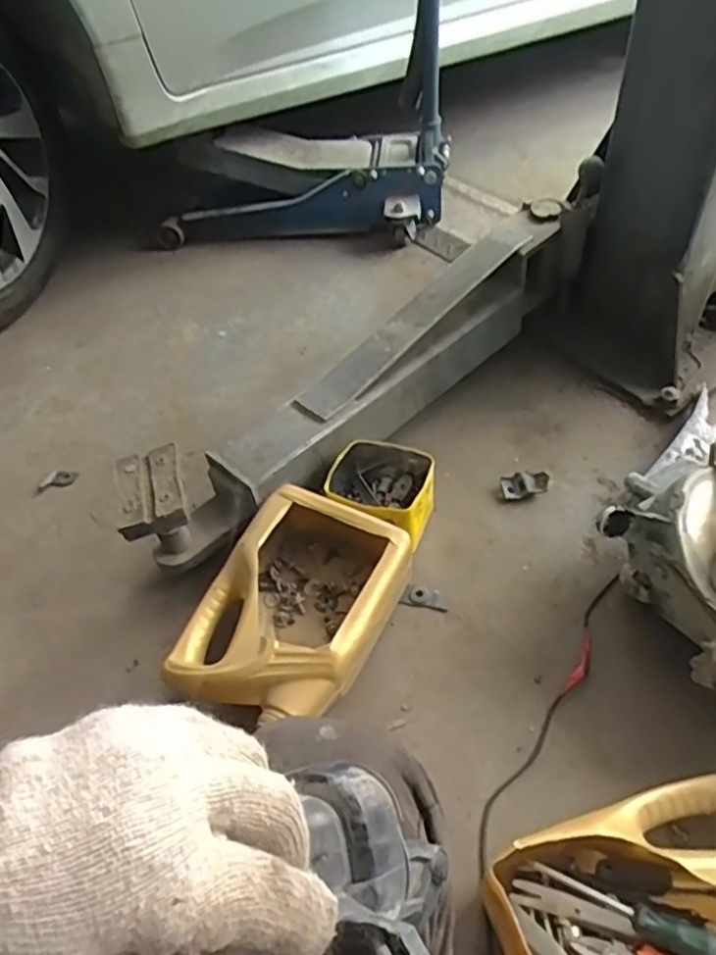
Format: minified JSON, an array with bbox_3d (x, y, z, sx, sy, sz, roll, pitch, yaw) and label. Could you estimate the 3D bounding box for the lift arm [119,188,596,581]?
[{"bbox_3d":[0.043,-0.159,1.000,0.881,0.155,0.122,-37,52,-25],"label":"lift arm"}]

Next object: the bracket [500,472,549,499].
[{"bbox_3d":[0.245,0.012,0.974,0.068,0.024,0.038,-11,47,-4],"label":"bracket"}]

